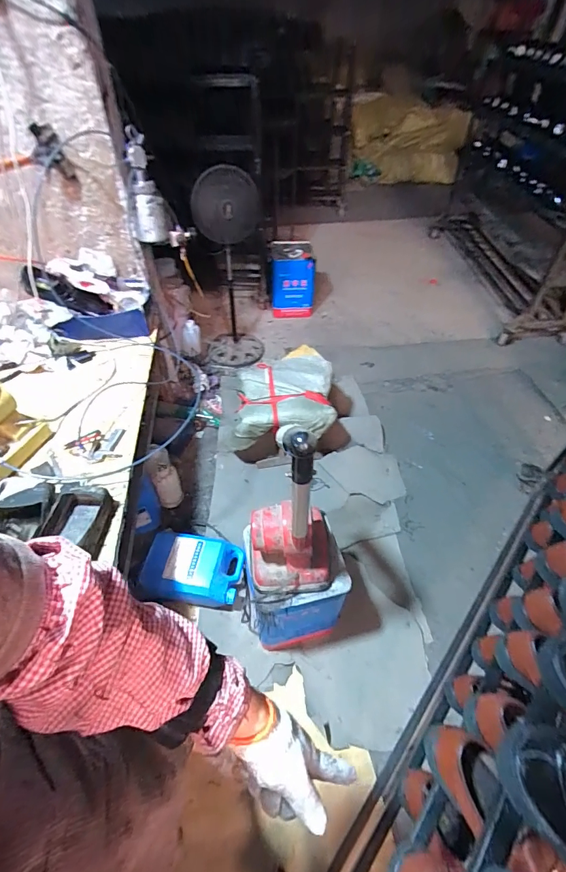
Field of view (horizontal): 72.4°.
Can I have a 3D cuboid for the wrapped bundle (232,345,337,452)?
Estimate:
[{"bbox_3d":[-0.003,-0.147,1.481,0.383,0.207,0.302,-5,45,0],"label":"wrapped bundle"}]

